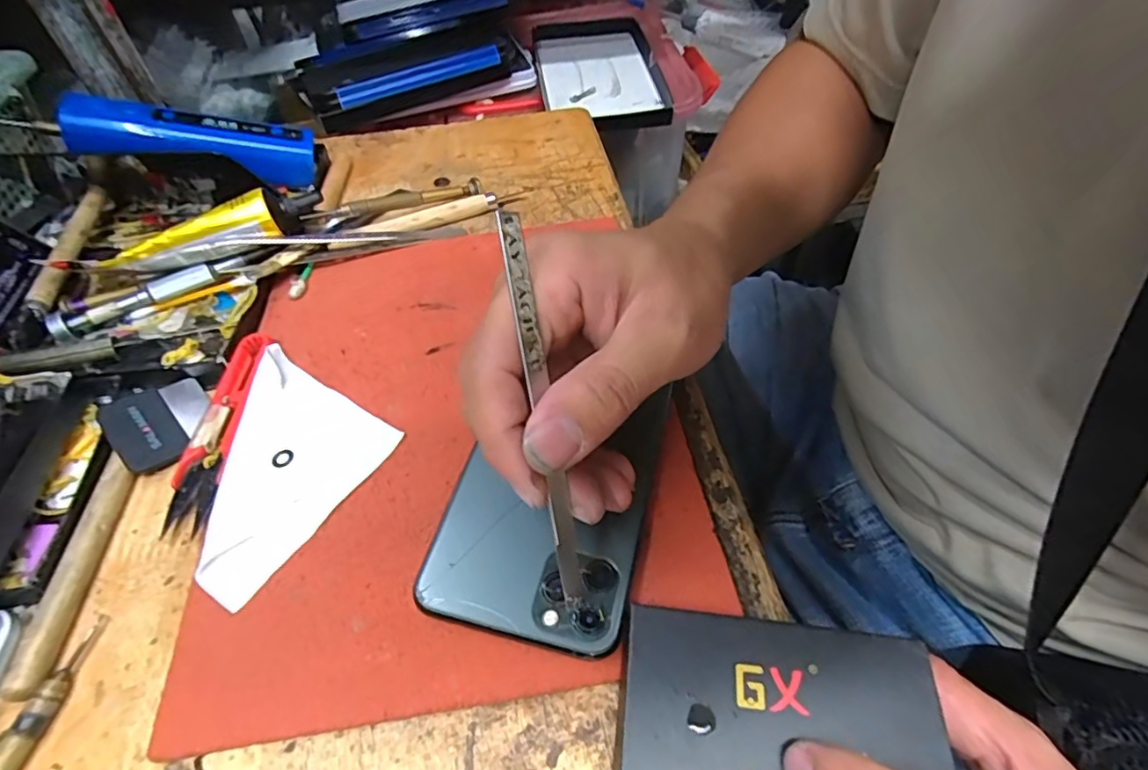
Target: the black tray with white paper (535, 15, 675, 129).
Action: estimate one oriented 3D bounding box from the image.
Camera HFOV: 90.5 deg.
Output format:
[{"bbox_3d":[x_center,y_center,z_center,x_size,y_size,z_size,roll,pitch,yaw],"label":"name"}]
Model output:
[{"bbox_3d":[0.022,-0.289,0.527,0.107,0.020,0.193,-7,51,-3],"label":"black tray with white paper"}]

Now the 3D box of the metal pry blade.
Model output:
[{"bbox_3d":[-0.010,0.011,0.183,0.007,0.130,0.010,-11,16,-7],"label":"metal pry blade"}]

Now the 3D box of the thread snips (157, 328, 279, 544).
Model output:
[{"bbox_3d":[-0.160,0.015,0.256,0.021,0.006,0.099,-3,51,0],"label":"thread snips"}]

